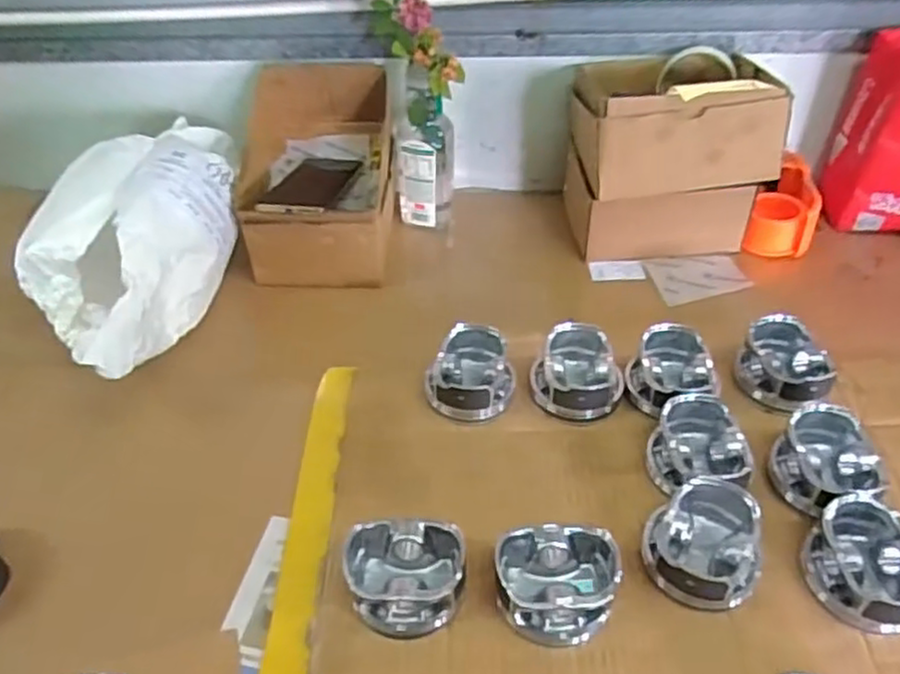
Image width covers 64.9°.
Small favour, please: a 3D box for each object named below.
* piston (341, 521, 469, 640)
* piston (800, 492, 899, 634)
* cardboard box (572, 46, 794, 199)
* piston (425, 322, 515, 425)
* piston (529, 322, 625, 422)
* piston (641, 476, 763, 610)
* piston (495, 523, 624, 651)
[{"bbox_3d":[-0.033,0.177,0.517,0.086,0.049,0.071,1,43,2],"label":"piston"},{"bbox_3d":[0.306,0.164,0.514,0.079,0.046,0.086,-29,50,-26],"label":"piston"},{"bbox_3d":[0.247,-0.246,0.784,0.201,0.110,0.149,-1,43,1],"label":"cardboard box"},{"bbox_3d":[0.019,0.035,0.667,0.080,0.052,0.083,-1,43,1],"label":"piston"},{"bbox_3d":[0.120,0.030,0.659,0.082,0.053,0.082,-1,43,1],"label":"piston"},{"bbox_3d":[0.189,0.148,0.524,0.081,0.062,0.086,-1,43,1],"label":"piston"},{"bbox_3d":[0.076,0.178,0.510,0.087,0.046,0.073,-1,43,0],"label":"piston"}]

